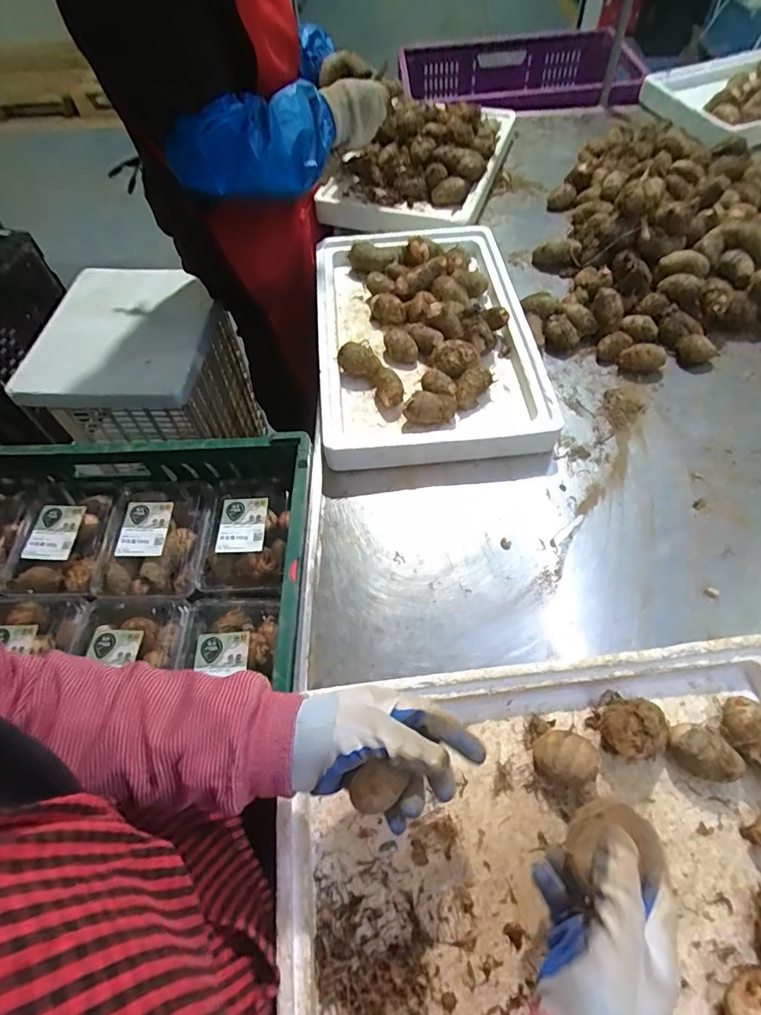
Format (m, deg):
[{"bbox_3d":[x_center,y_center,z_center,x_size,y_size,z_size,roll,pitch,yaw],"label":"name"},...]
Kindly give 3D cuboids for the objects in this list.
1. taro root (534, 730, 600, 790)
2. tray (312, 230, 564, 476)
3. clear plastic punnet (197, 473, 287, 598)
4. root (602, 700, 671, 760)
[{"bbox_3d":[0.157,0.216,0.427,0.047,0.039,0.042,2,58,5],"label":"taro root"},{"bbox_3d":[0.062,-0.264,0.734,0.304,0.062,0.468,-5,60,-1],"label":"tray"},{"bbox_3d":[-0.176,0.037,0.658,0.129,0.039,0.195,-5,57,0],"label":"clear plastic punnet"},{"bbox_3d":[0.217,0.193,0.431,0.051,0.050,0.045,-4,57,1],"label":"root"}]

